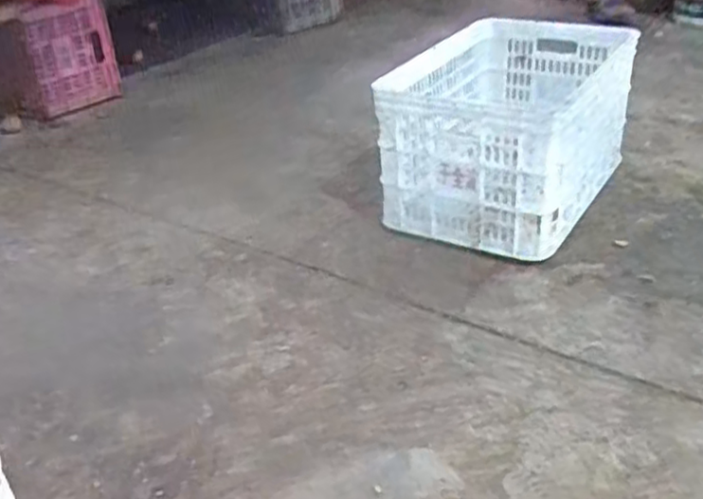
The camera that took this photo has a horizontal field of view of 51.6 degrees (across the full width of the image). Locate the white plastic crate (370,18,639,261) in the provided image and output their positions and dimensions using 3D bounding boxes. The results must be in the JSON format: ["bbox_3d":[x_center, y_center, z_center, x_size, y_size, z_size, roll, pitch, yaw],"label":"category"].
[{"bbox_3d":[0.323,-0.248,1.468,0.372,0.280,0.543,16,37,30],"label":"white plastic crate"}]

